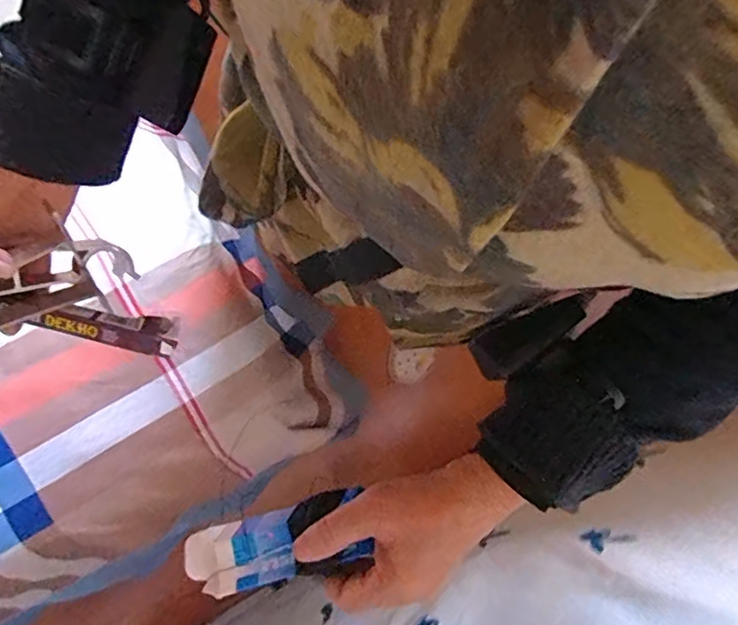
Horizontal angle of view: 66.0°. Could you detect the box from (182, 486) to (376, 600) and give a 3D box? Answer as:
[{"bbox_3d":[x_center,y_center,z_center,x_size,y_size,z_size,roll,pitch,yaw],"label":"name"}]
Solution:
[{"bbox_3d":[-0.067,0.154,0.377,0.141,0.021,0.048,-19,71,17],"label":"box"}]

